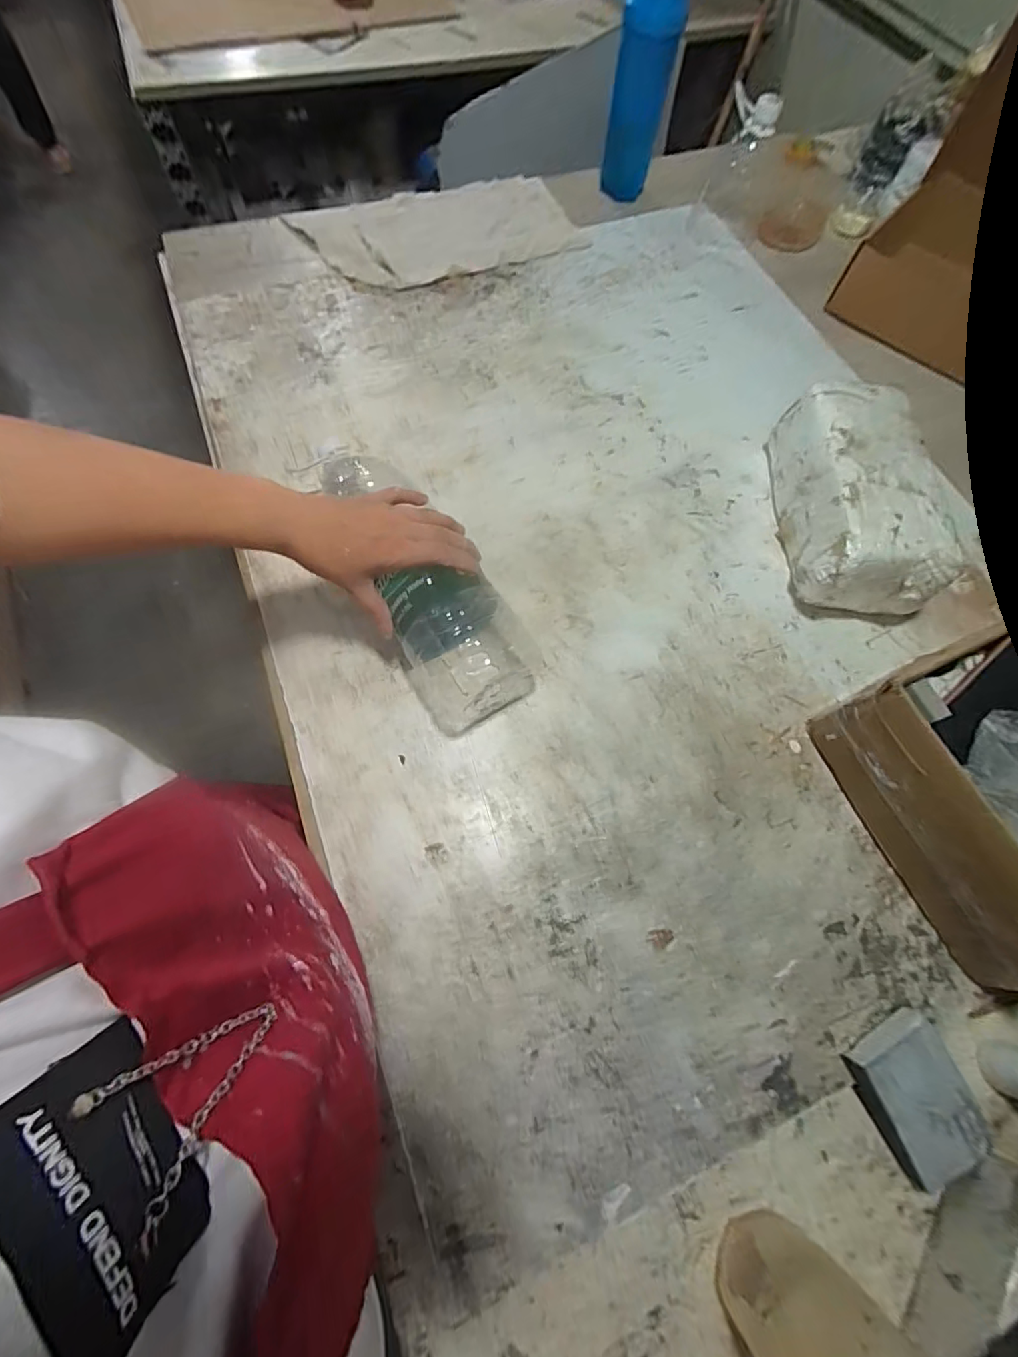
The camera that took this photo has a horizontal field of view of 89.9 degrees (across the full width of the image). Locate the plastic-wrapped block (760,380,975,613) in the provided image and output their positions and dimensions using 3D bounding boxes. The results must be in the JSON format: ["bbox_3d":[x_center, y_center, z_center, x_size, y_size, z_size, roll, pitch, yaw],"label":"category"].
[{"bbox_3d":[0.362,-0.188,0.544,0.117,0.110,0.234,4,68,-3],"label":"plastic-wrapped block"}]

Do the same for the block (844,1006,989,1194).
[{"bbox_3d":[0.318,0.320,0.388,0.074,0.026,0.098,-25,72,-11],"label":"block"}]

